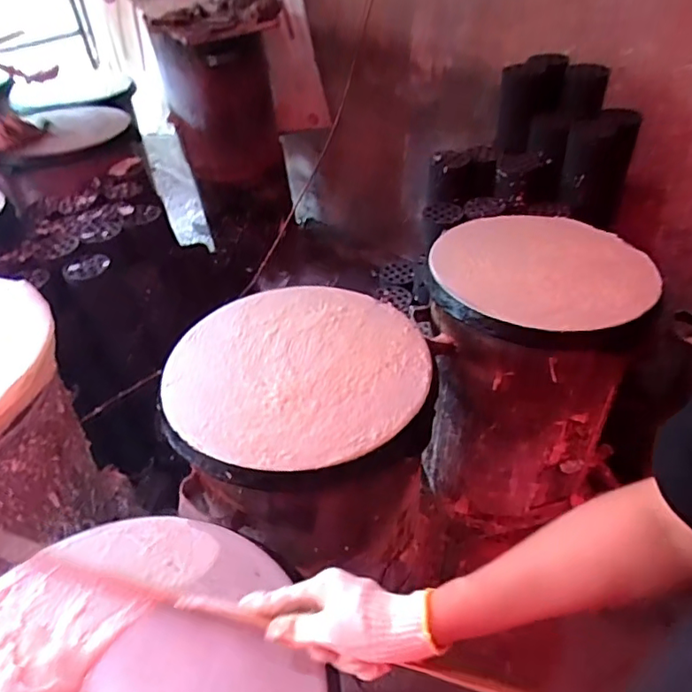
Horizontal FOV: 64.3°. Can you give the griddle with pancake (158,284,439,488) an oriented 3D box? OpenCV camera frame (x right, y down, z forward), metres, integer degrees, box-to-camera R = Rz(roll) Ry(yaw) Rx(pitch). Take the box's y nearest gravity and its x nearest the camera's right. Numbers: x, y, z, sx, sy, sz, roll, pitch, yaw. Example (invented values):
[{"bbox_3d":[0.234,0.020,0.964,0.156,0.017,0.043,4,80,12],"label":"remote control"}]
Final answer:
[{"bbox_3d":[-0.067,0.036,0.796,0.371,0.054,0.364,-2,40,1],"label":"griddle with pancake"}]

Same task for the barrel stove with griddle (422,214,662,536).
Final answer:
[{"bbox_3d":[0.351,0.041,1.097,0.355,0.511,0.383,23,47,27],"label":"barrel stove with griddle"}]

